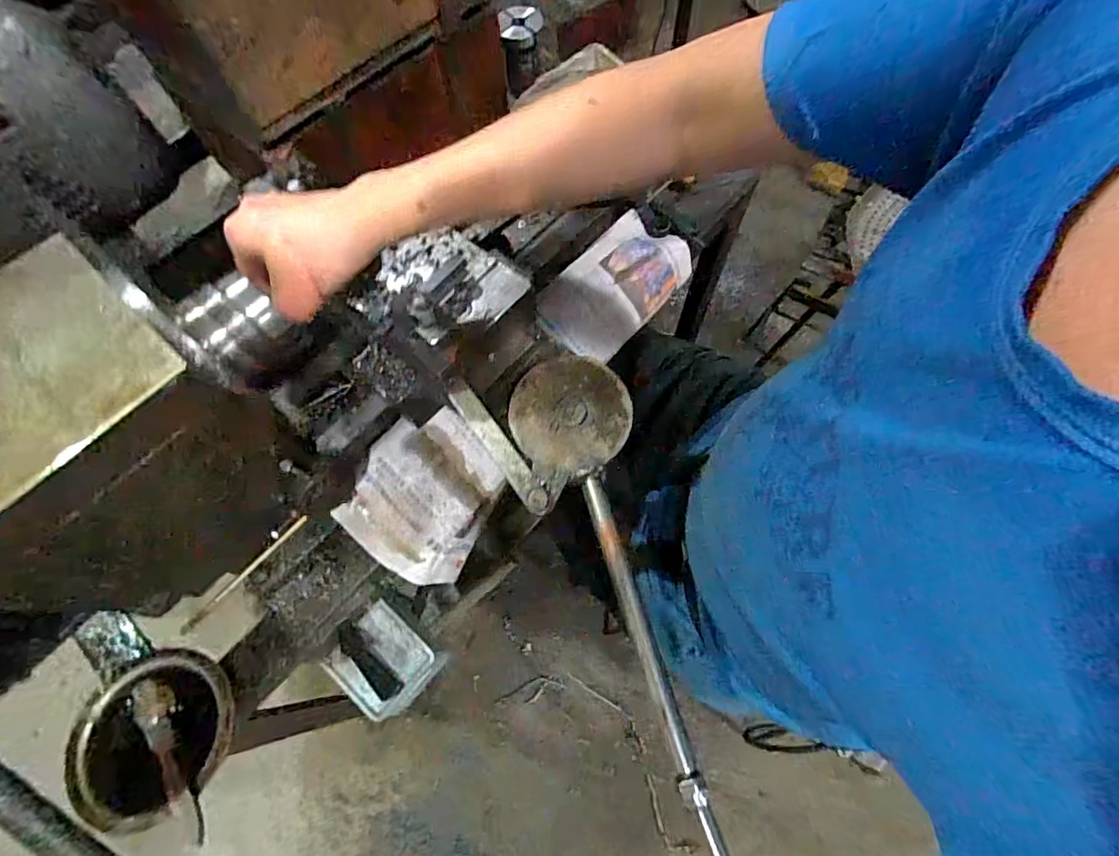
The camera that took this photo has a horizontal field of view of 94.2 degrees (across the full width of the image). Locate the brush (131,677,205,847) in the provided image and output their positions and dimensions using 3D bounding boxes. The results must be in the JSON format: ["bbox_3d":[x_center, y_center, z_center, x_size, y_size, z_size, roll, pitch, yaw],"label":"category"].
[{"bbox_3d":[-0.331,0.281,0.441,0.025,0.019,0.137,-29,69,-10],"label":"brush"}]

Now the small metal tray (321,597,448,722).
[{"bbox_3d":[-0.191,0.249,0.556,0.099,0.030,0.089,37,73,16],"label":"small metal tray"}]

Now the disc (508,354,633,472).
[{"bbox_3d":[0.009,-0.014,0.422,0.096,0.009,0.094,-1,67,1],"label":"disc"}]

